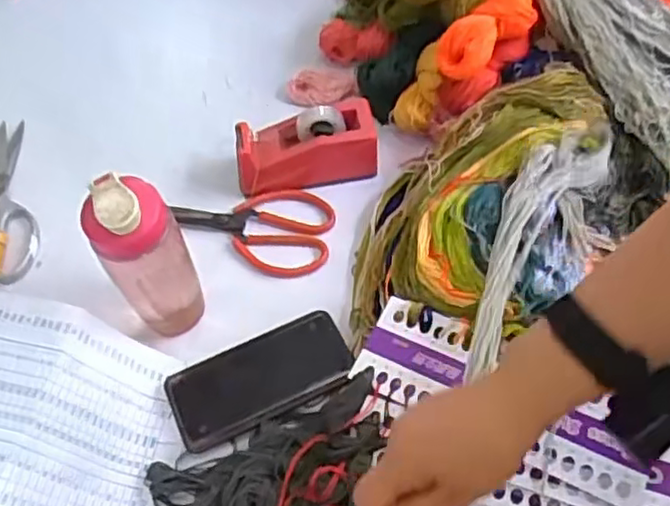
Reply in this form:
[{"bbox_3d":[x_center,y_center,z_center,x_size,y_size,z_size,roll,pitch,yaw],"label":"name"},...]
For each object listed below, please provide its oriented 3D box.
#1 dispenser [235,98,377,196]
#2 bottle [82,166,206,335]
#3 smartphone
[{"bbox_3d":[-0.030,-0.115,0.728,0.151,0.068,0.062,-14,59,-5],"label":"dispenser"},{"bbox_3d":[-0.159,0.010,0.588,0.064,0.198,0.051,-29,62,-14],"label":"bottle"},{"bbox_3d":[-0.069,0.116,0.627,0.167,0.017,0.077,-23,60,-11],"label":"smartphone"}]

